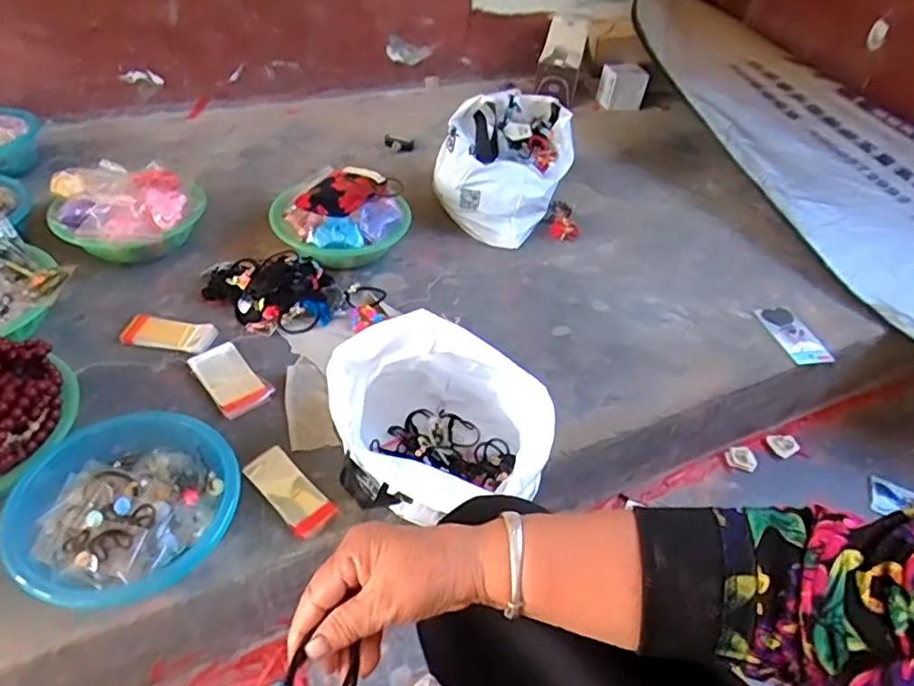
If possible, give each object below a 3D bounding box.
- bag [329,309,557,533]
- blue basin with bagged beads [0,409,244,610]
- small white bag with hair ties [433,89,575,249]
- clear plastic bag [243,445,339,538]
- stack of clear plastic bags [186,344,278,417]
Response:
[{"bbox_3d":[-0.020,0.096,0.756,0.232,0.160,0.256,-32,56,-34],"label":"bag"},{"bbox_3d":[-0.367,0.181,0.681,0.205,0.077,0.218,4,44,-4],"label":"blue basin with bagged beads"},{"bbox_3d":[0.123,-0.368,1.214,0.191,0.189,0.320,30,48,22],"label":"small white bag with hair ties"},{"bbox_3d":[-0.204,0.180,0.750,0.128,0.011,0.055,36,51,26],"label":"clear plastic bag"},{"bbox_3d":[-0.321,0.049,0.865,0.071,0.013,0.126,-31,56,-33],"label":"stack of clear plastic bags"}]

